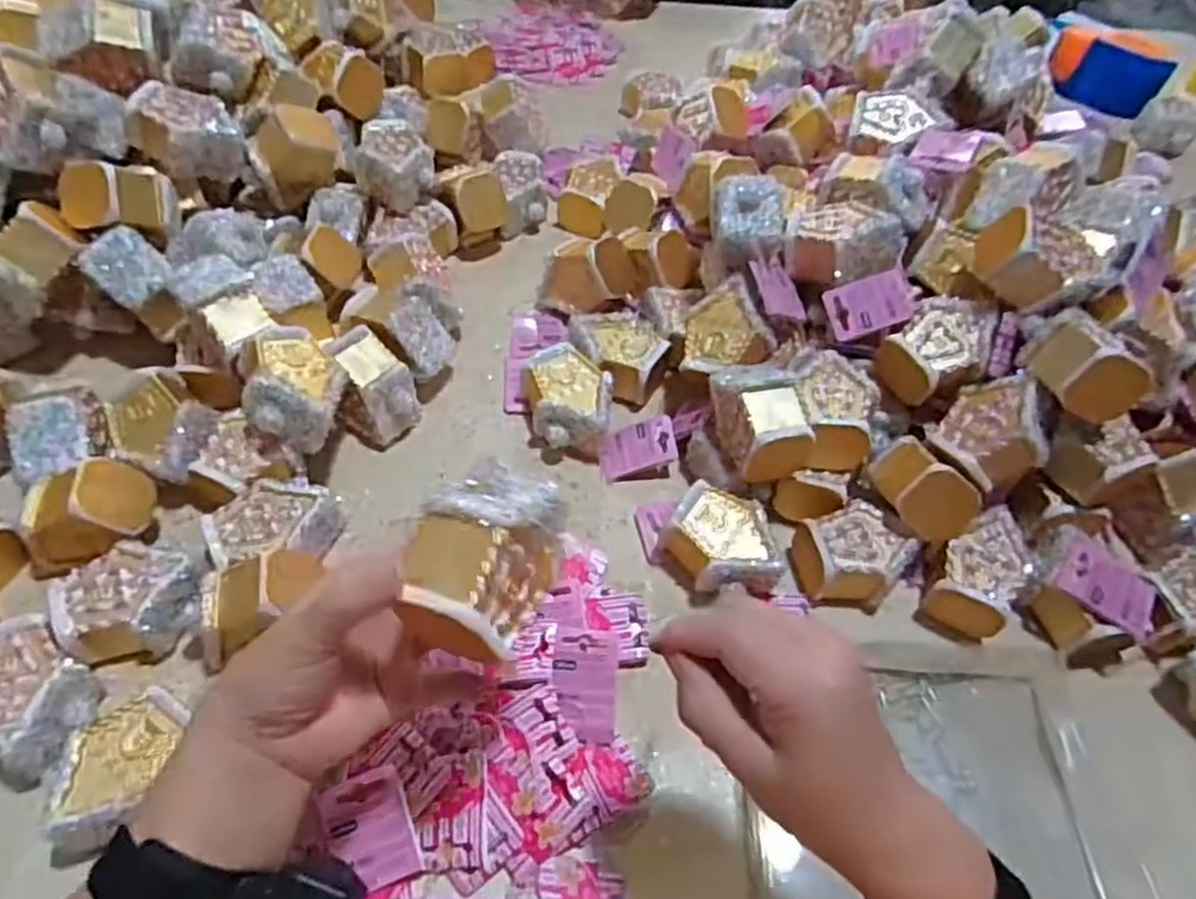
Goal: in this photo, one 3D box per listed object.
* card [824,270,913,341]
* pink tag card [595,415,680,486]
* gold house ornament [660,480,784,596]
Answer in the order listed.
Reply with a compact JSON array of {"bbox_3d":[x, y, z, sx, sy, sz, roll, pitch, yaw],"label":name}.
[{"bbox_3d":[0.210,-0.112,0.597,0.059,0.008,0.043,-17,82,22],"label":"card"},{"bbox_3d":[0.031,-0.002,0.608,0.062,0.004,0.042,-20,60,2],"label":"pink tag card"},{"bbox_3d":[0.089,0.069,0.542,0.066,0.045,0.086,-34,63,-25],"label":"gold house ornament"}]

